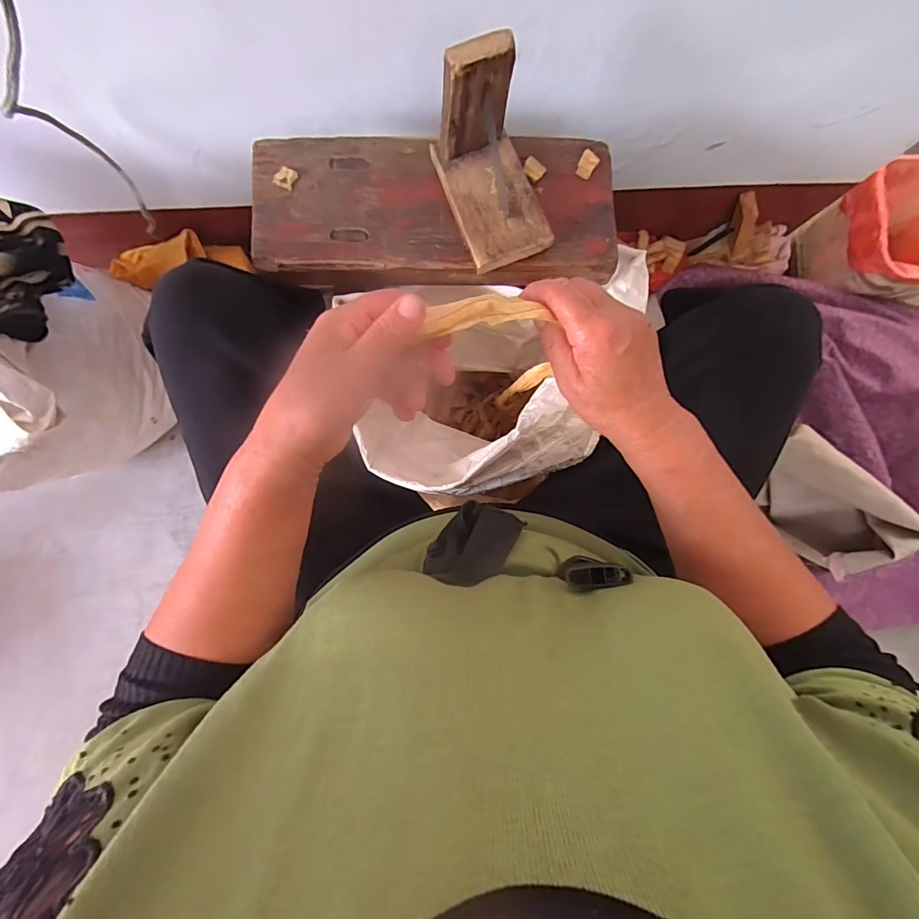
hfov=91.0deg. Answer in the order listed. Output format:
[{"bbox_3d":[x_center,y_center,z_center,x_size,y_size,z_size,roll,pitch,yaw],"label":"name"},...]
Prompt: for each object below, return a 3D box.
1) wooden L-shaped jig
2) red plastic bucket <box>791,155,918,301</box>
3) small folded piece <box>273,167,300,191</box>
[{"bbox_3d":[0.033,-0.253,0.386,0.076,0.109,0.124,-22,88,-3],"label":"wooden L-shaped jig"},{"bbox_3d":[0.769,-0.388,0.798,0.231,0.164,0.220,0,87,-1],"label":"red plastic bucket"},{"bbox_3d":[-0.170,-0.275,0.441,0.019,0.006,0.022,24,86,0],"label":"small folded piece"}]

